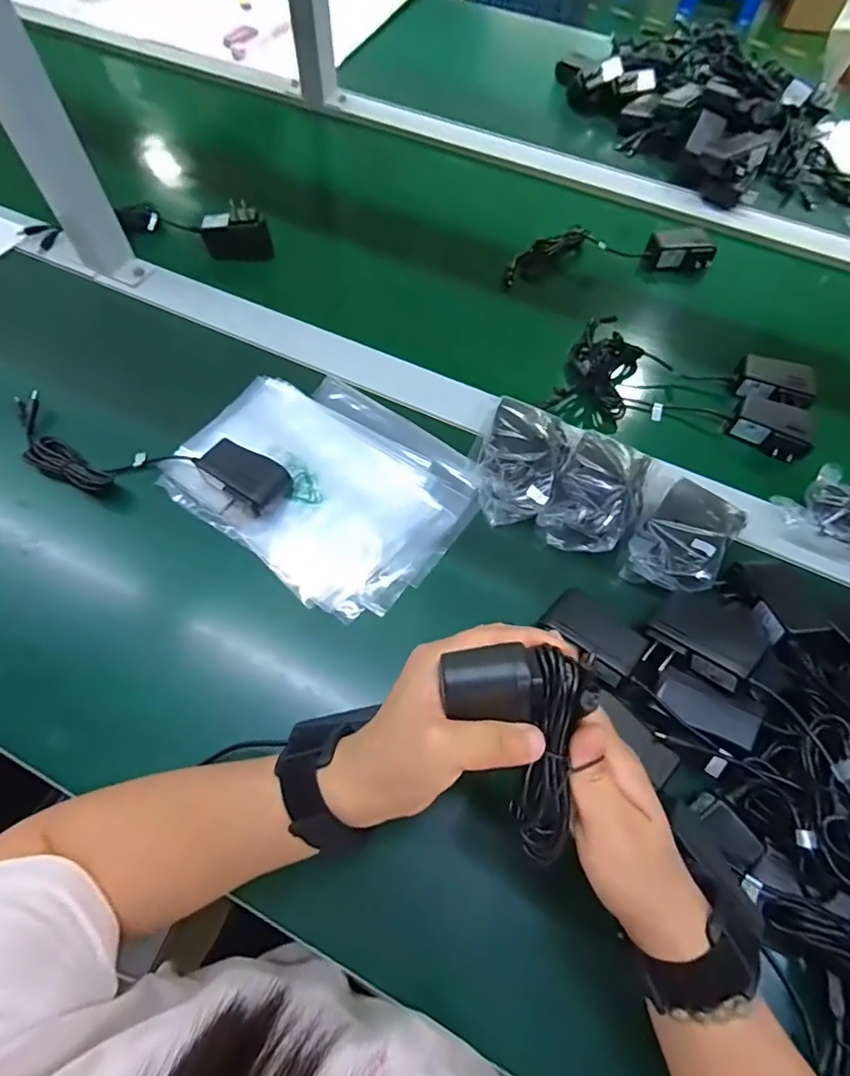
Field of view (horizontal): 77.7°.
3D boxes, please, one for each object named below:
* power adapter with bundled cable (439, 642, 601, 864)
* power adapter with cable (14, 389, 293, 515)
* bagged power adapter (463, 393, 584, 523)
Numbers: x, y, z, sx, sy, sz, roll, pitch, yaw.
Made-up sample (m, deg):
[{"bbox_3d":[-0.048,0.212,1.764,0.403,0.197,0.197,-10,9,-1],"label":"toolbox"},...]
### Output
[{"bbox_3d":[0.047,0.098,0.244,0.069,0.044,0.087,-4,64,-1],"label":"power adapter with bundled cable"},{"bbox_3d":[-0.245,-0.063,0.453,0.258,0.026,0.073,15,65,8],"label":"power adapter with cable"},{"bbox_3d":[0.082,-0.071,0.459,0.076,0.038,0.113,26,64,12],"label":"bagged power adapter"}]

